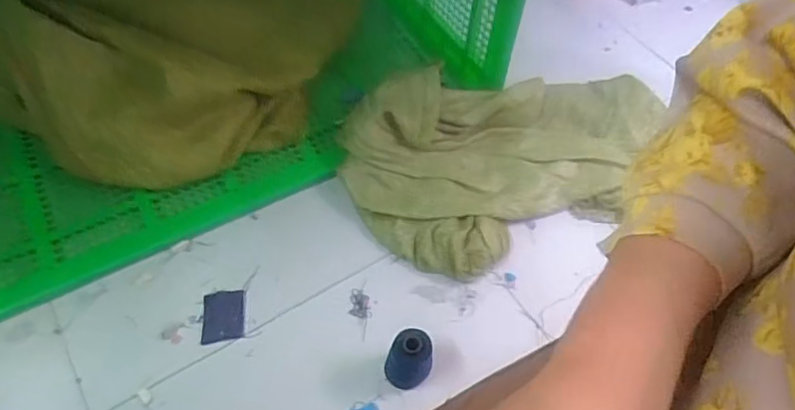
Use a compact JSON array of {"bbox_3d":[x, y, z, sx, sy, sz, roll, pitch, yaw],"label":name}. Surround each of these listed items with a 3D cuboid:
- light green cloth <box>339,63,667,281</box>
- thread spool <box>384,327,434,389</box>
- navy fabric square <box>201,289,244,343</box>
[{"bbox_3d":[0.202,-0.103,0.963,0.576,0.110,0.343,-19,59,-14],"label":"light green cloth"},{"bbox_3d":[0.015,0.213,0.764,0.057,0.104,0.055,1,56,-1],"label":"thread spool"},{"bbox_3d":[-0.261,0.165,0.846,0.061,0.004,0.077,-6,57,-6],"label":"navy fabric square"}]

